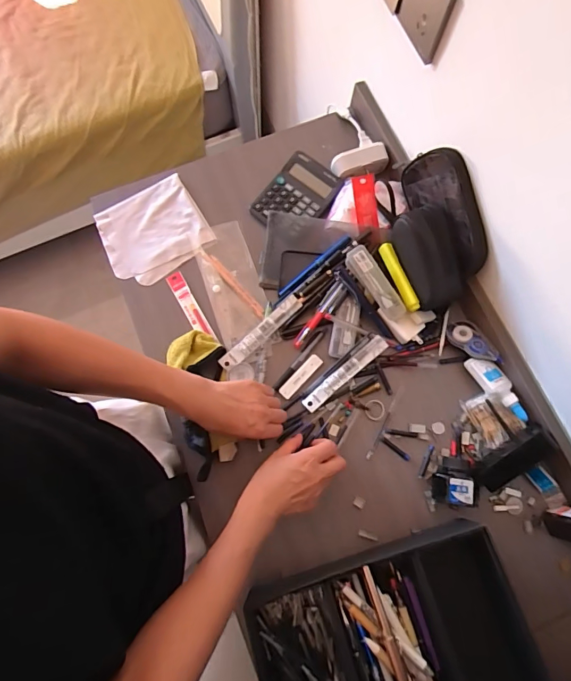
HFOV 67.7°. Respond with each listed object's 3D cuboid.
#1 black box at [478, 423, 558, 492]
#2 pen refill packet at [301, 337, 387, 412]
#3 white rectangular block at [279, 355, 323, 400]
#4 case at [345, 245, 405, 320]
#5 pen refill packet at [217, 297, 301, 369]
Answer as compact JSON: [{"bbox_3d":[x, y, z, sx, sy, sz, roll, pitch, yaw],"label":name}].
[{"bbox_3d":[0.314,0.160,0.579,0.109,0.031,0.036,-41,78,9],"label":"black box"},{"bbox_3d":[0.088,0.050,0.630,0.151,0.007,0.023,-40,76,-4],"label":"pen refill packet"},{"bbox_3d":[0.023,0.054,0.640,0.021,0.004,0.078,43,79,10],"label":"white rectangular block"},{"bbox_3d":[0.132,-0.083,0.627,0.033,0.025,0.117,-35,90,-9],"label":"case"},{"bbox_3d":[-0.036,-0.011,0.646,0.150,0.008,0.026,-42,90,-9],"label":"pen refill packet"}]

